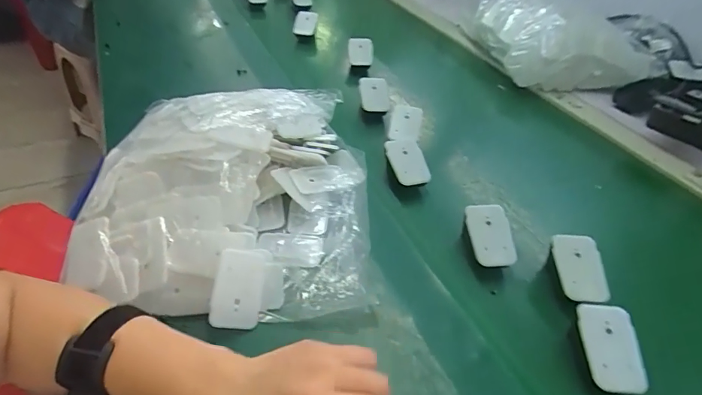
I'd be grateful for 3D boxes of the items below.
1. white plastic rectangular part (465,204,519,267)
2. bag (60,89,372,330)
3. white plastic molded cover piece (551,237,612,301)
[{"bbox_3d":[0.149,0.040,0.453,0.044,0.009,0.068,-6,67,-3],"label":"white plastic rectangular part"},{"bbox_3d":[-0.124,-0.024,0.487,0.283,0.100,0.333,0,42,-1],"label":"bag"},{"bbox_3d":[0.227,0.070,0.422,0.046,0.009,0.066,-2,68,-3],"label":"white plastic molded cover piece"}]

